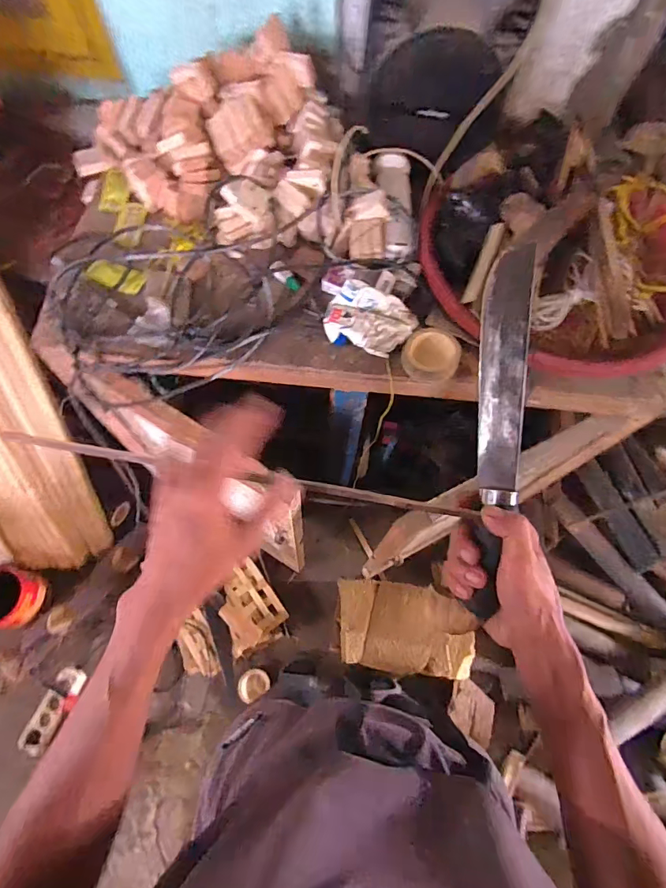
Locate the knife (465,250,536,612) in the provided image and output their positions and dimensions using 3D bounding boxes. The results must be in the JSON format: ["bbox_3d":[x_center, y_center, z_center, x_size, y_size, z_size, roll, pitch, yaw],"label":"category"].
[{"bbox_3d":[0.137,-0.009,0.376,0.032,0.024,0.293,5,89,-1],"label":"knife"}]

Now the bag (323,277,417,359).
[{"bbox_3d":[0.056,-0.191,0.704,0.135,0.036,0.099,27,69,8],"label":"bag"}]

